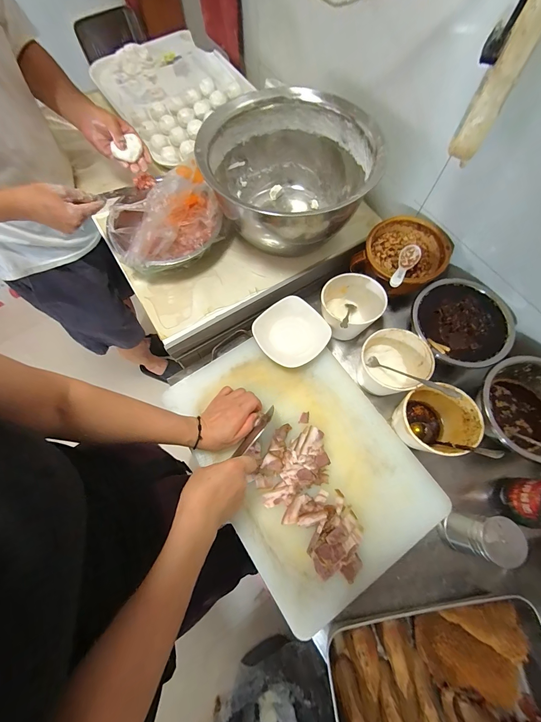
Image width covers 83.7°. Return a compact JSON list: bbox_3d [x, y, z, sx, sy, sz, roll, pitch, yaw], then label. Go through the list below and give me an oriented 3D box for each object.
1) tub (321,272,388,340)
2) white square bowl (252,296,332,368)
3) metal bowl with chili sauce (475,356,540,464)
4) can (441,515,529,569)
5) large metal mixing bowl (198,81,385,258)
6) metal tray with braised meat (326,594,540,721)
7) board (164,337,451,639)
[{"bbox_3d":[0.156,-0.106,0.592,0.115,0.091,0.124,0,69,0],"label":"tub"},{"bbox_3d":[0.038,-0.052,0.575,0.121,0.038,0.129,-42,74,-15],"label":"white square bowl"},{"bbox_3d":[0.445,0.078,0.512,0.142,0.083,0.171,-29,71,-11],"label":"metal bowl with chili sauce"},{"bbox_3d":[0.310,0.259,0.448,0.057,0.099,0.057,0,69,0],"label":"can"},{"bbox_3d":[0.040,-0.343,0.574,0.289,0.162,0.273,0,69,0],"label":"large metal mixing bowl"},{"bbox_3d":[0.242,0.466,0.399,0.310,0.060,0.243,-9,69,-4],"label":"metal tray with braised meat"},{"bbox_3d":[0.051,0.150,0.517,0.310,0.025,0.431,-33,72,-12],"label":"board"}]

